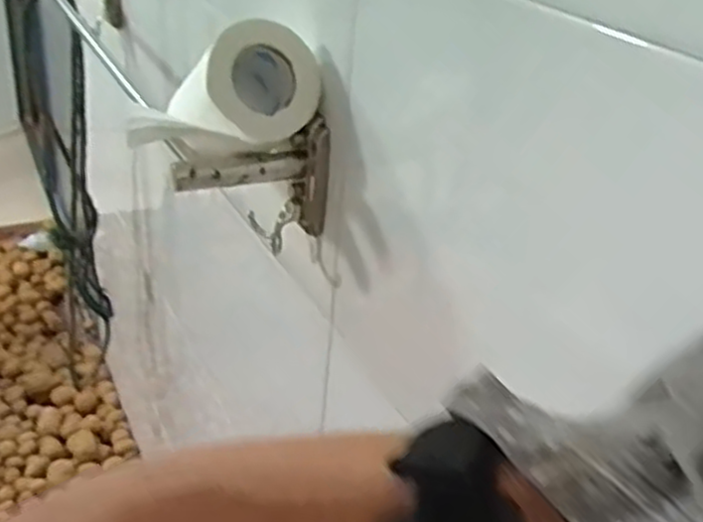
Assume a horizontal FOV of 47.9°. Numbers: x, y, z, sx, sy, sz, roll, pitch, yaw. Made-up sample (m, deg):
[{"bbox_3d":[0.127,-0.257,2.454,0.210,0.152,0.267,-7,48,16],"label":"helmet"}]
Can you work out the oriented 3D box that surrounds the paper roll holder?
[{"bbox_3d":[-0.060,-0.044,0.496,0.091,0.089,0.035,-13,34,-29],"label":"paper roll holder"}]

